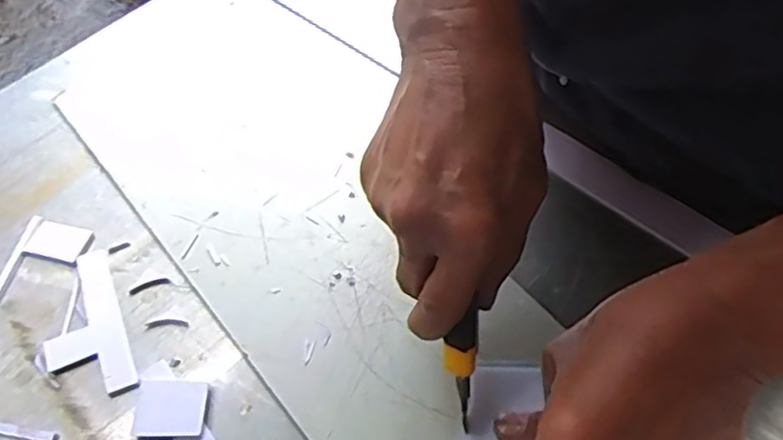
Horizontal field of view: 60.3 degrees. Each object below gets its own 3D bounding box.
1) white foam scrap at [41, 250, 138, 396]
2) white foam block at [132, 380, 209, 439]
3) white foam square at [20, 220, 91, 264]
[{"bbox_3d":[-0.174,0.060,0.381,0.042,0.004,0.093,-22,57,-11],"label":"white foam scrap"},{"bbox_3d":[-0.114,0.097,0.347,0.038,0.004,0.029,-3,56,2],"label":"white foam block"},{"bbox_3d":[-0.206,0.012,0.414,0.037,0.004,0.024,11,57,11],"label":"white foam square"}]

